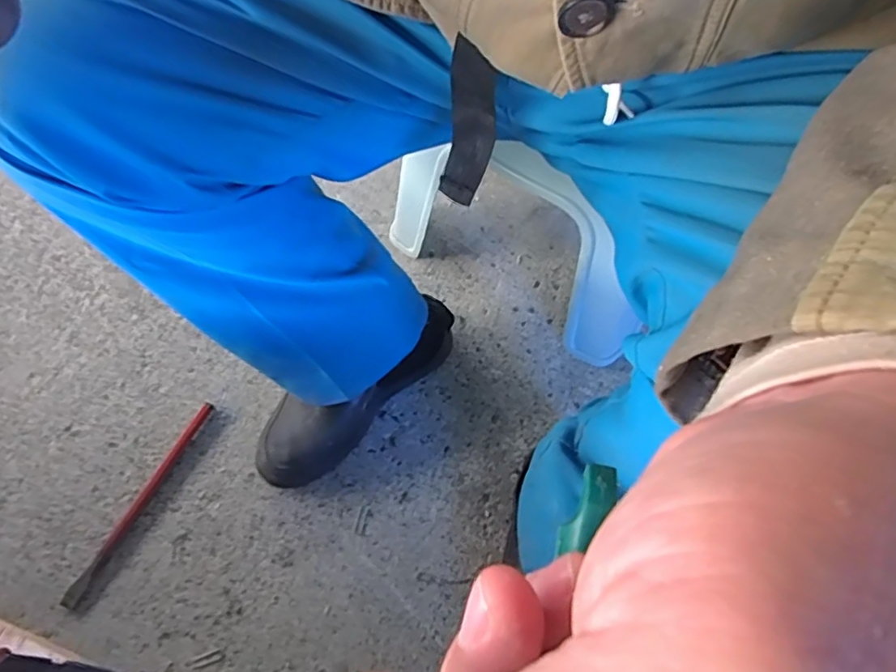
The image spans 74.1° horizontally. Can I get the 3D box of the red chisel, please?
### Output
[{"bbox_3d":[-0.335,0.177,0.650,0.016,0.018,0.238,24,64,8],"label":"red chisel"}]

